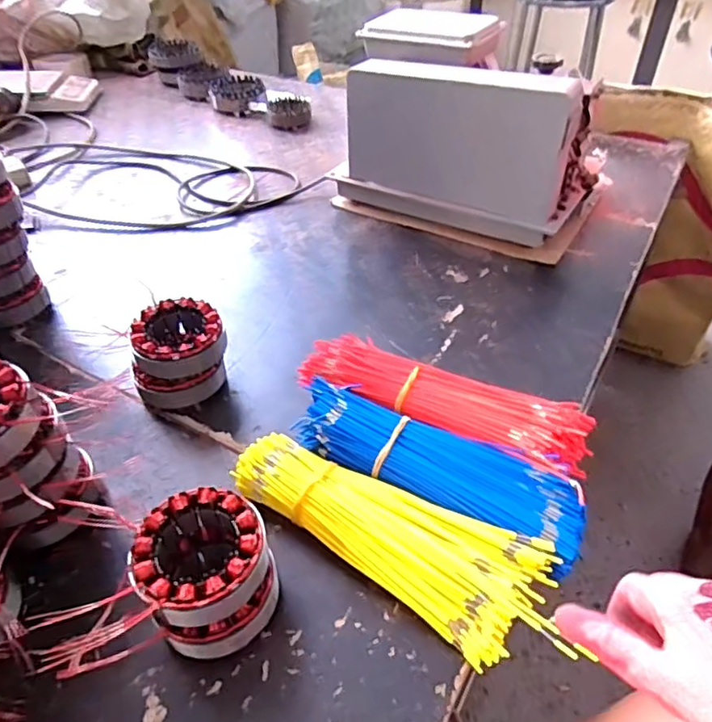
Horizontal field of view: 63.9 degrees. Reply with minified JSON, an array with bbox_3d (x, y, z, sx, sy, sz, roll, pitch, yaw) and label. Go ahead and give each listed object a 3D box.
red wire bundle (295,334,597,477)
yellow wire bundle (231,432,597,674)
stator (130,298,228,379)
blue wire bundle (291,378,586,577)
[{"bbox_3d":[0.080,0.038,0.535,0.261,0.049,0.082,18,47,21],"label":"red wire bundle"},{"bbox_3d":[0.023,0.127,0.430,0.257,0.034,0.082,23,49,21],"label":"yellow wire bundle"},{"bbox_3d":[-0.171,-0.021,0.551,0.086,0.038,0.084,-14,44,-11],"label":"stator"},{"bbox_3d":[0.059,0.088,0.479,0.255,0.052,0.080,22,48,24],"label":"blue wire bundle"}]

